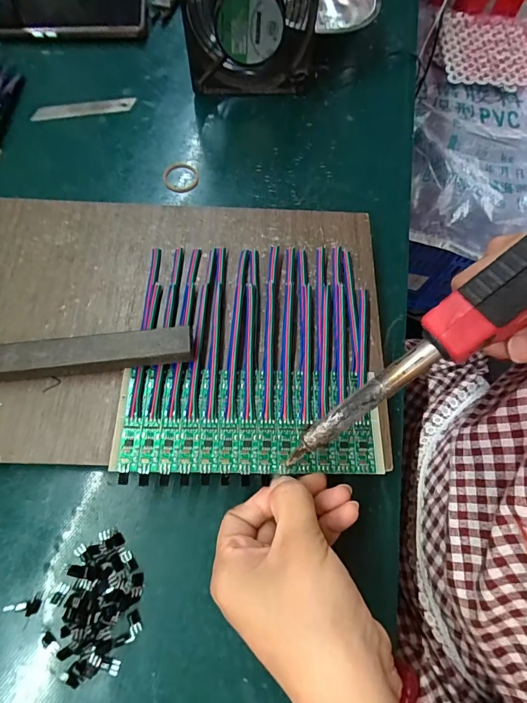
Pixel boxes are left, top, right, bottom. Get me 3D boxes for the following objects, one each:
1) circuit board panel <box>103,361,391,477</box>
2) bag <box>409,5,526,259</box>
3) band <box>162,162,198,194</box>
[{"bbox_3d":[-0.009,0.042,0.244,0.162,0.004,0.067,3,67,-3],"label":"circuit board panel"},{"bbox_3d":[0.496,-0.524,0.869,0.384,0.096,0.685,8,67,-1],"label":"bag"},{"bbox_3d":[-0.077,-0.162,0.358,0.032,0.004,0.033,2,67,-4],"label":"band"}]

